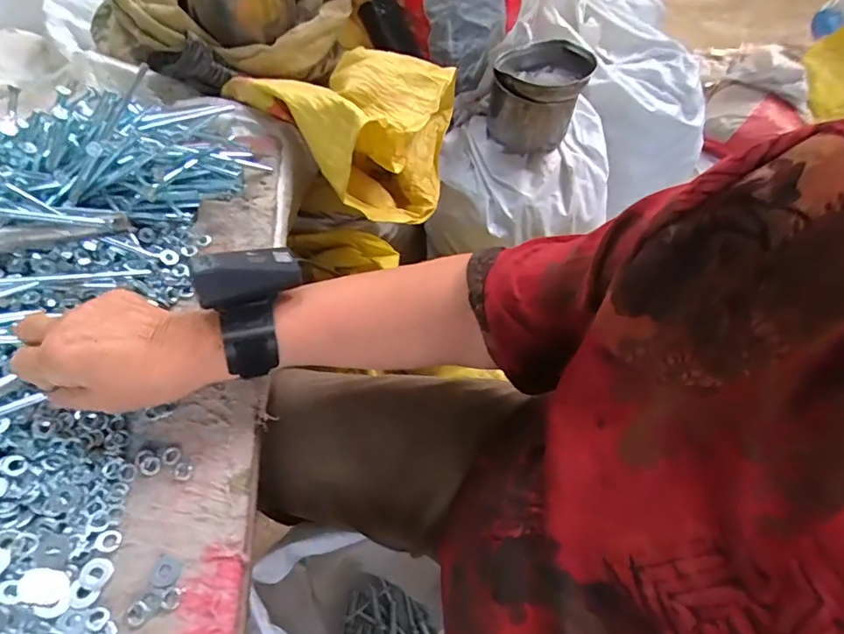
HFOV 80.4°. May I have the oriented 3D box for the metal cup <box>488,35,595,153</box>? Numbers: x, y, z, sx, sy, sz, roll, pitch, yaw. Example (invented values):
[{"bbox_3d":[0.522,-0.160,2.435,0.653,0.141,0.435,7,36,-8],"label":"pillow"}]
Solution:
[{"bbox_3d":[0.181,-0.350,0.804,0.136,0.131,0.136,1,57,-2],"label":"metal cup"}]

